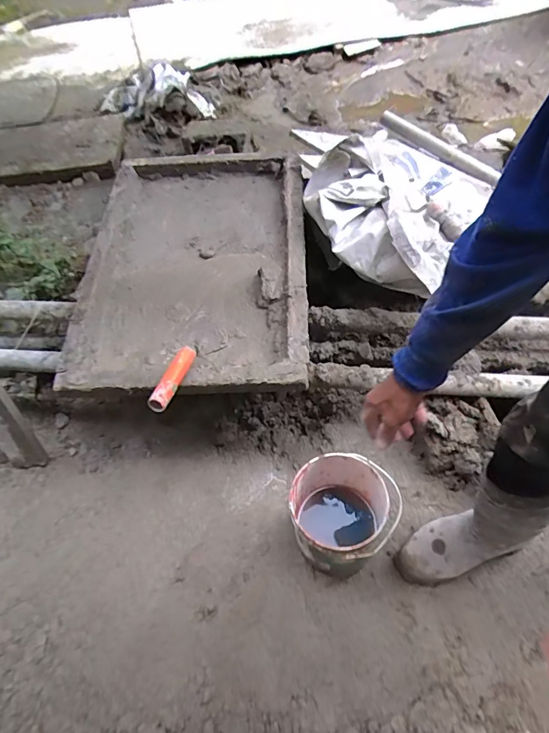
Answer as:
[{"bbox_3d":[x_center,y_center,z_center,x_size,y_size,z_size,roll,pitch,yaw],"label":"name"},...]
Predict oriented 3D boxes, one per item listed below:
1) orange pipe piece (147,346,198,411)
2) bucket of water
[{"bbox_3d":[-0.186,0.018,0.795,0.033,0.037,0.150,12,57,12],"label":"orange pipe piece"},{"bbox_3d":[0.124,0.288,0.829,0.178,0.197,0.178,-2,55,3],"label":"bucket of water"}]

